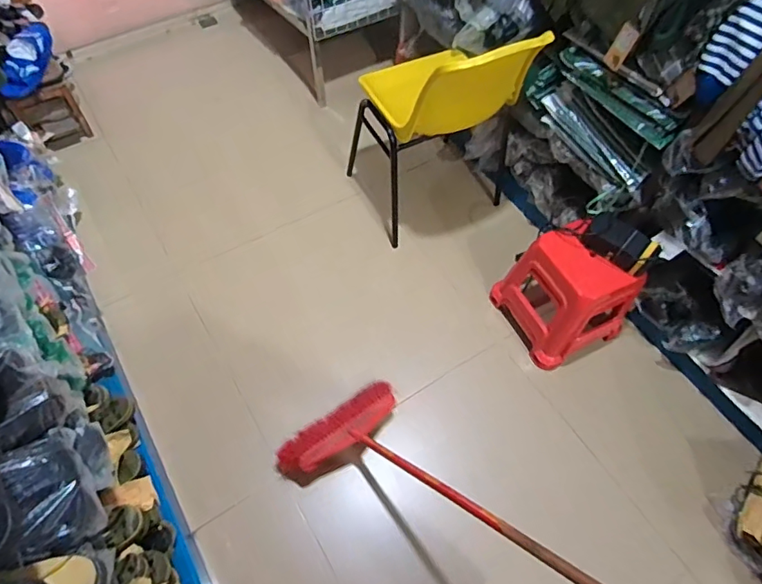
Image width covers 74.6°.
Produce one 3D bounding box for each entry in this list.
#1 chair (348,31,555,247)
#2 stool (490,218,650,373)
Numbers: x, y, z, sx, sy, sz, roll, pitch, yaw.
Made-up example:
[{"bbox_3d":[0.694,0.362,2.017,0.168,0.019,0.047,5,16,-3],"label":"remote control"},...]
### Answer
[{"bbox_3d":[0.177,-0.608,1.653,0.479,0.662,0.463,-22,63,-16],"label":"chair"},{"bbox_3d":[0.592,-0.010,1.562,0.318,0.358,0.329,-22,63,-16],"label":"stool"}]

